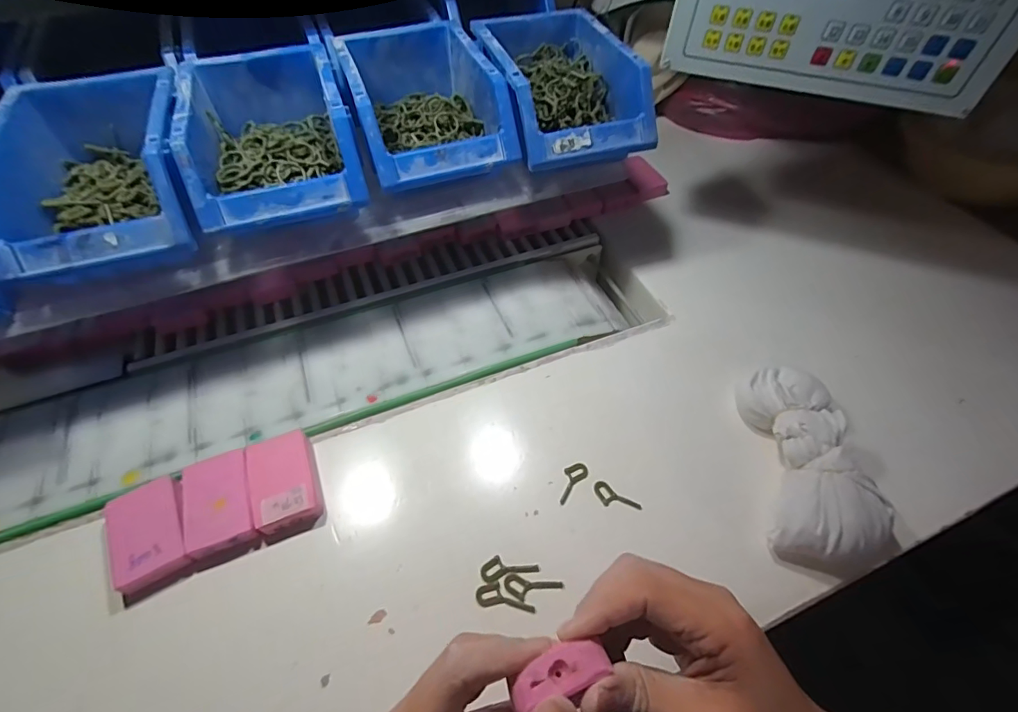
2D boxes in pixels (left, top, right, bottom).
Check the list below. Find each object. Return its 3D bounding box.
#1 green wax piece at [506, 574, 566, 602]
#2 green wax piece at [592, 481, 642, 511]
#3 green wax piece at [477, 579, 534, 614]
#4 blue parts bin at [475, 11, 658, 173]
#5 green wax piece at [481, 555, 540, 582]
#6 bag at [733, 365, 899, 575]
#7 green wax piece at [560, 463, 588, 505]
[{"bbox_3d":[0.017,0.161,0.328,0.040,0.004,0.015,6,53,4],"label":"green wax piece"},{"bbox_3d":[0.083,0.111,0.367,0.038,0.004,0.015,27,57,18],"label":"green wax piece"},{"bbox_3d":[-0.002,0.166,0.328,0.040,0.004,0.016,5,53,3],"label":"green wax piece"},{"bbox_3d":[0.047,-0.257,0.448,0.120,0.058,0.172,-15,55,-11],"label":"blue parts bin"},{"bbox_3d":[0.000,0.149,0.337,0.040,0.004,0.016,-6,53,-5],"label":"green wax piece"},{"bbox_3d":[0.239,0.077,0.364,0.092,0.044,0.161,5,53,3],"label":"bag"},{"bbox_3d":[0.048,0.099,0.376,0.015,0.004,0.037,34,60,22],"label":"green wax piece"}]

